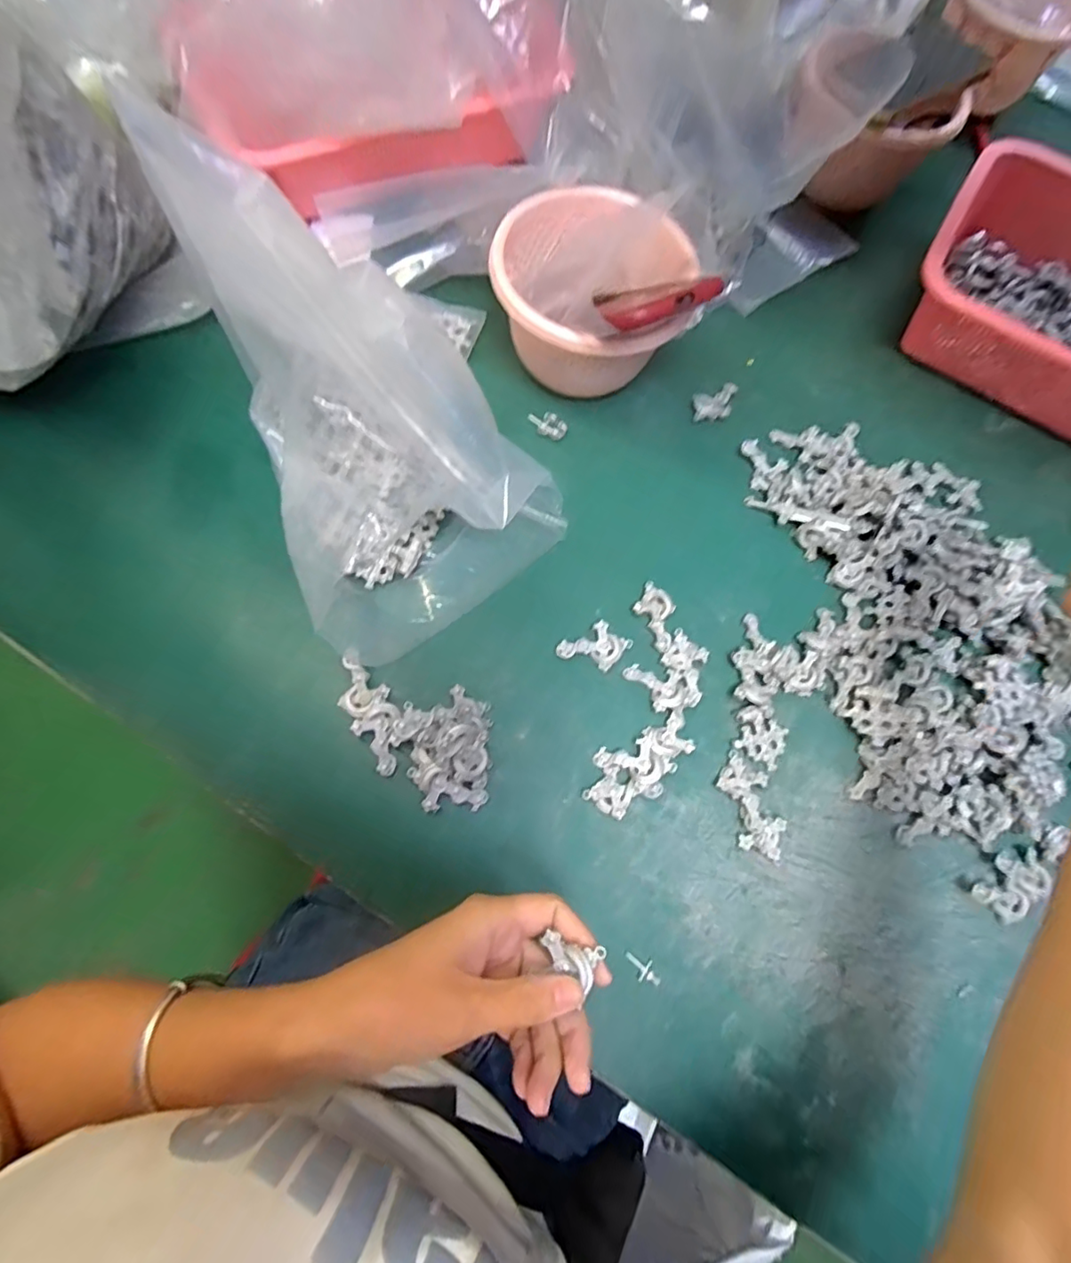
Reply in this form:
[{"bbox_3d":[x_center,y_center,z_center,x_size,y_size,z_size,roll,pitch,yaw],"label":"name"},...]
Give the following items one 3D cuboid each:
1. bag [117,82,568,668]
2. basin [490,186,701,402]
[{"bbox_3d":[-0.130,-0.173,0.379,0.194,0.146,0.342,-34,78,-15],"label":"bag"},{"bbox_3d":[0.041,-0.246,0.443,0.138,0.097,0.143,2,73,-5],"label":"basin"}]

